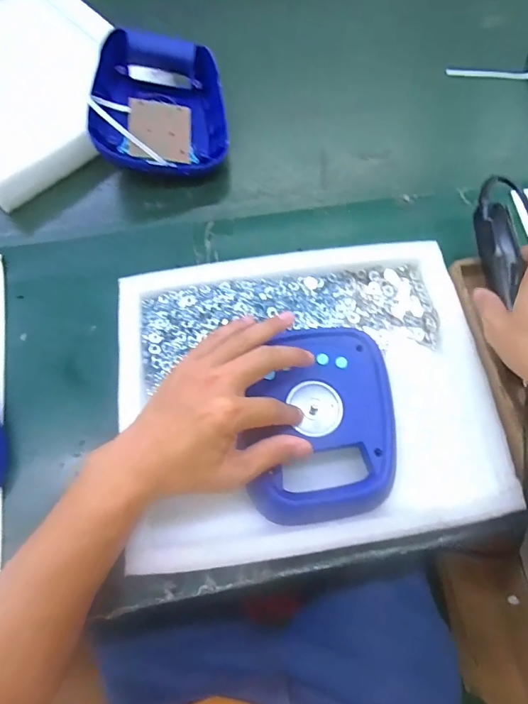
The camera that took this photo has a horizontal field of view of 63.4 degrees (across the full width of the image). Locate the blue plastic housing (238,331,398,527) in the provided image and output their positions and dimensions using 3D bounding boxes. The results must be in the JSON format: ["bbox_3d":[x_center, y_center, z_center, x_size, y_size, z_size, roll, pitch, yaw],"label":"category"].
[{"bbox_3d":[0.054,0.064,0.401,0.130,0.044,0.173,-2,65,1],"label":"blue plastic housing"}]

